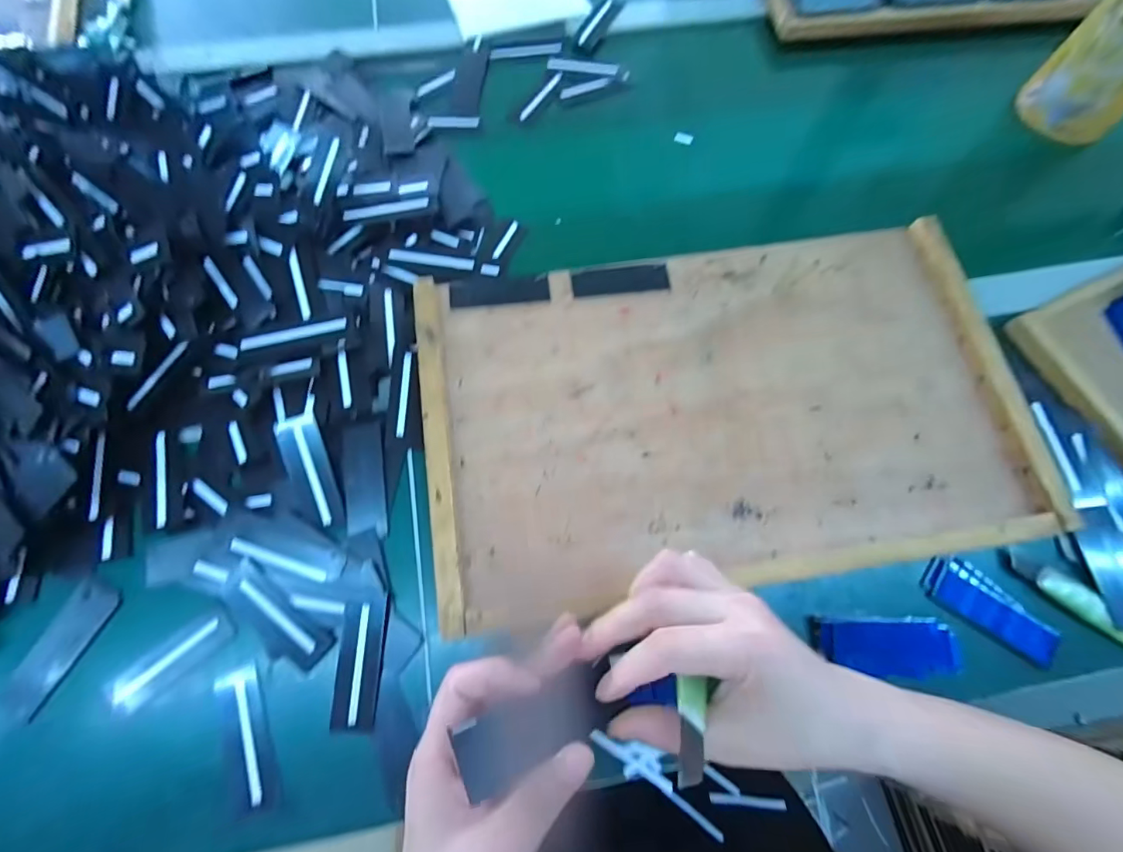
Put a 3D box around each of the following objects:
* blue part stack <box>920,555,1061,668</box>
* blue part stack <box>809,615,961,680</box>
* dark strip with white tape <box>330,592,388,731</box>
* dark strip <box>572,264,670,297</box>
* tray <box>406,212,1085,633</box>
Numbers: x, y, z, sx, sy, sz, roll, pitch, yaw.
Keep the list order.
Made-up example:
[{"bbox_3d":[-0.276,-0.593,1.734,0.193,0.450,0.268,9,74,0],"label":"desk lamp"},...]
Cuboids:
[{"bbox_3d":[0.330,0.139,0.376,0.099,0.006,0.040,36,74,10],"label":"blue part stack"},{"bbox_3d":[0.243,0.164,0.364,0.104,0.010,0.040,1,71,-1],"label":"blue part stack"},{"bbox_3d":[-0.146,0.171,0.354,0.030,0.006,0.086,5,77,-10],"label":"dark strip with white tape"},{"bbox_3d":[0.055,-0.136,0.459,0.089,0.007,0.025,-5,71,-3],"label":"dark strip"},{"bbox_3d":[0.132,-0.023,0.411,0.490,0.027,0.292,-8,69,-5],"label":"tray"}]

